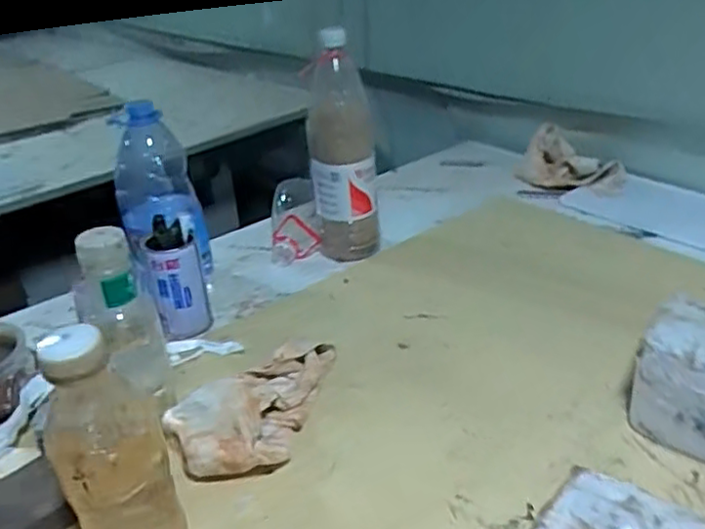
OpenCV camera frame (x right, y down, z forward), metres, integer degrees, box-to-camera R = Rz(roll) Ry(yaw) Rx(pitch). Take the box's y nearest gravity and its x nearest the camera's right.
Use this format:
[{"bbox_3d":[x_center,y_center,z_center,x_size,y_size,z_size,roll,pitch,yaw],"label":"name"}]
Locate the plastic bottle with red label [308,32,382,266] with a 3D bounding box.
[{"bbox_3d":[-0.011,-0.147,0.858,0.084,0.278,0.084,-2,29,2],"label":"plastic bottle with red label"}]

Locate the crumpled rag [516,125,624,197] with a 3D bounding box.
[{"bbox_3d":[0.356,-0.161,1.085,0.158,0.072,0.102,22,37,35],"label":"crumpled rag"}]

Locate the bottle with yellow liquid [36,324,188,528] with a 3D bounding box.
[{"bbox_3d":[-0.170,0.131,0.474,0.077,0.213,0.087,-17,33,-24],"label":"bottle with yellow liquid"}]

